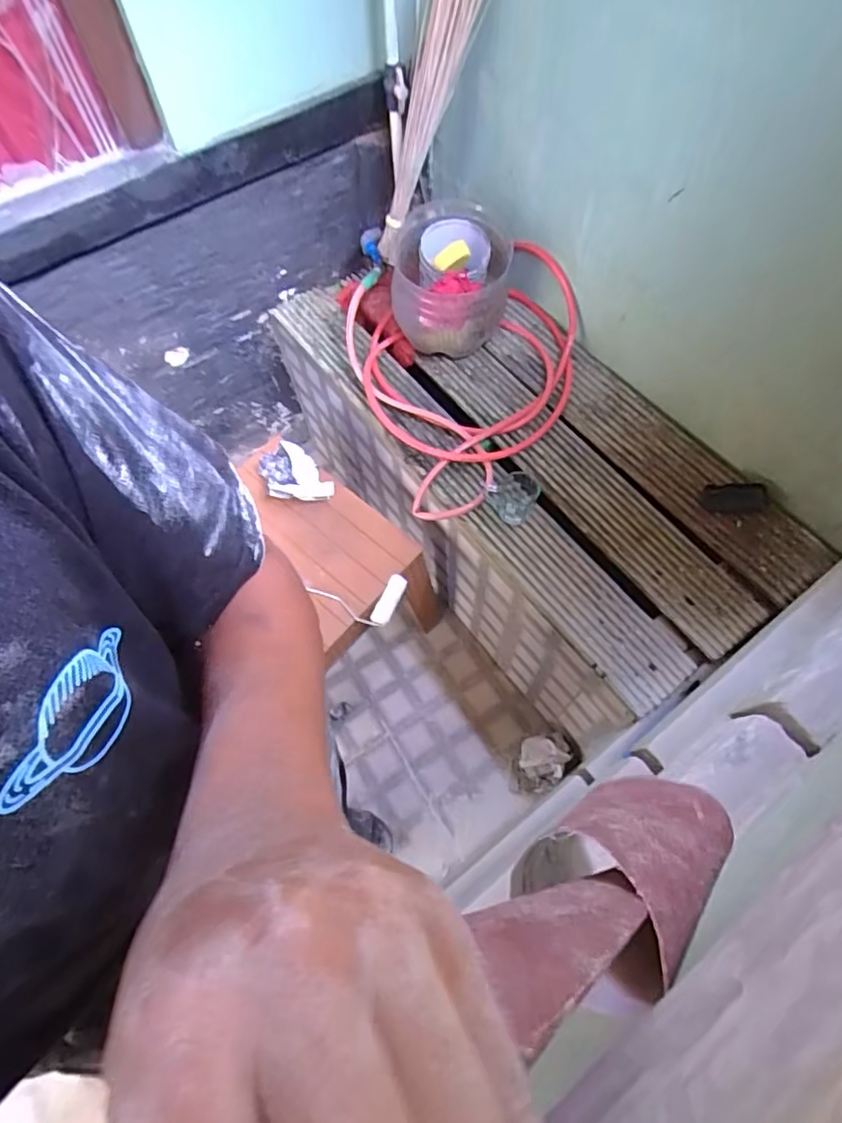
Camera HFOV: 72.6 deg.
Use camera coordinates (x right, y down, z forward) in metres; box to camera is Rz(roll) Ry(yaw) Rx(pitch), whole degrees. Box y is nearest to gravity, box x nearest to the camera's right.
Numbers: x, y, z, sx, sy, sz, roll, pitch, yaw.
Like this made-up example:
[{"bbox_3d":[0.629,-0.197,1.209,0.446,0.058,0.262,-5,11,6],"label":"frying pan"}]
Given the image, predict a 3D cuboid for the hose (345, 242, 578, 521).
[{"bbox_3d":[0.059,-0.376,1.138,0.481,0.190,0.528,7,66,4],"label":"hose"}]

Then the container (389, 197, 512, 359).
[{"bbox_3d":[0.059,-0.594,1.206,0.244,0.214,0.236,0,66,1],"label":"container"}]

